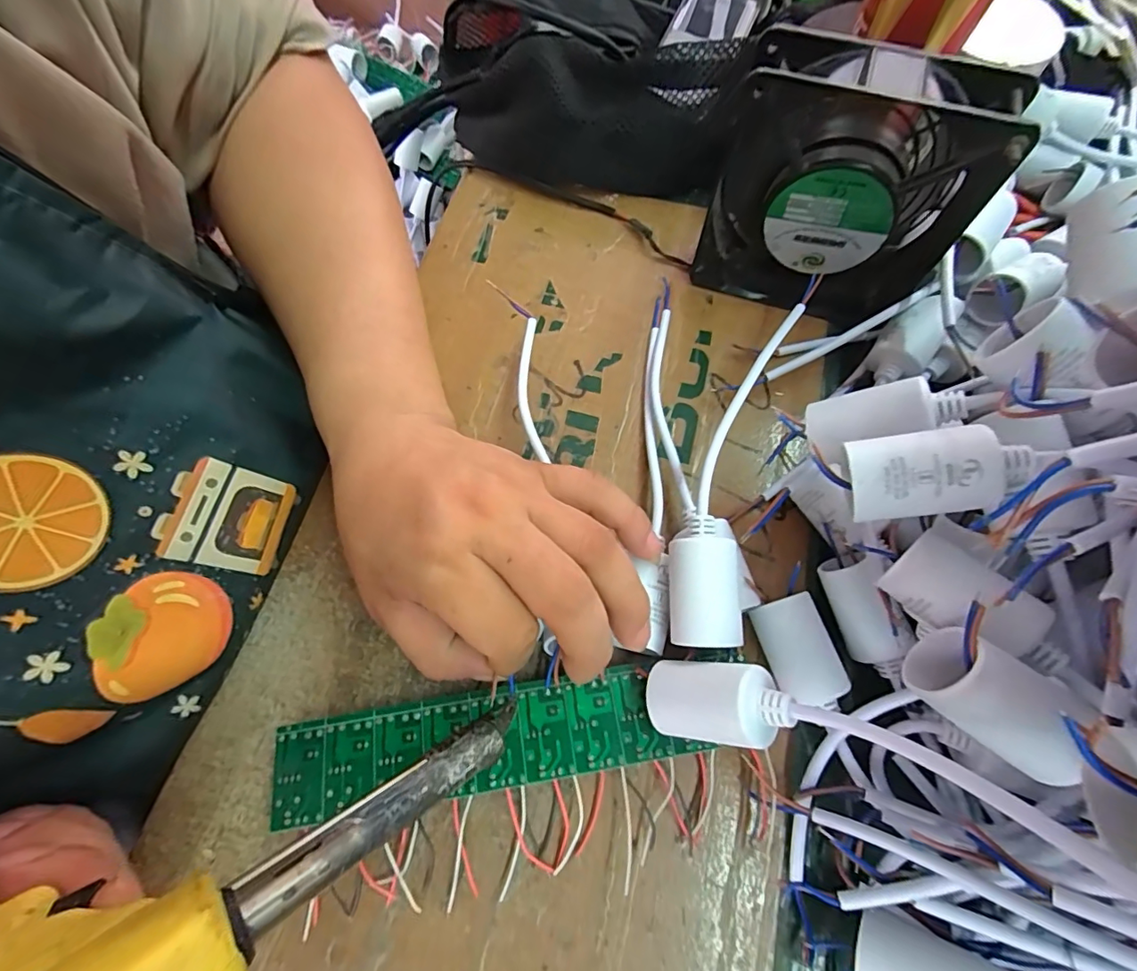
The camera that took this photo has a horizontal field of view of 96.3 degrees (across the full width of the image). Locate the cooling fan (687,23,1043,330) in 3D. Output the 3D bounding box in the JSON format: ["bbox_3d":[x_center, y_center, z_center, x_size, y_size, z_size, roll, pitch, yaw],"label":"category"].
[{"bbox_3d":[0.139,-0.151,0.268,0.121,0.117,0.046,20,70,9],"label":"cooling fan"}]

